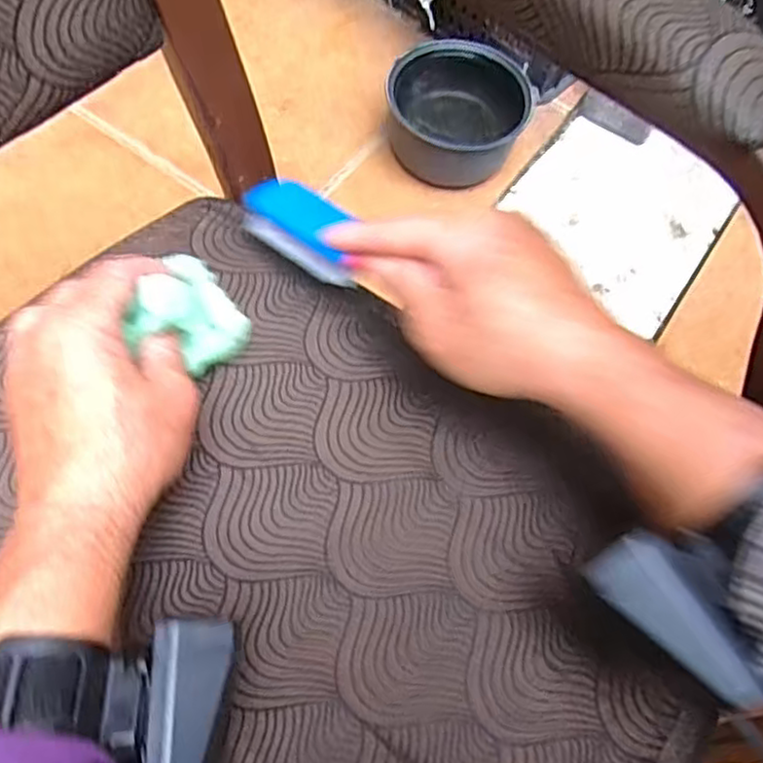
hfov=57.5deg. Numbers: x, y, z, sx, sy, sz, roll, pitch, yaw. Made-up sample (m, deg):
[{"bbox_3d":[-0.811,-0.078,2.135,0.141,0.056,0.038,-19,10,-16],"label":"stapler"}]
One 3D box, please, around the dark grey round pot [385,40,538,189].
[{"bbox_3d":[0.097,-0.371,0.966,0.181,0.104,0.165,1,64,-3],"label":"dark grey round pot"}]

